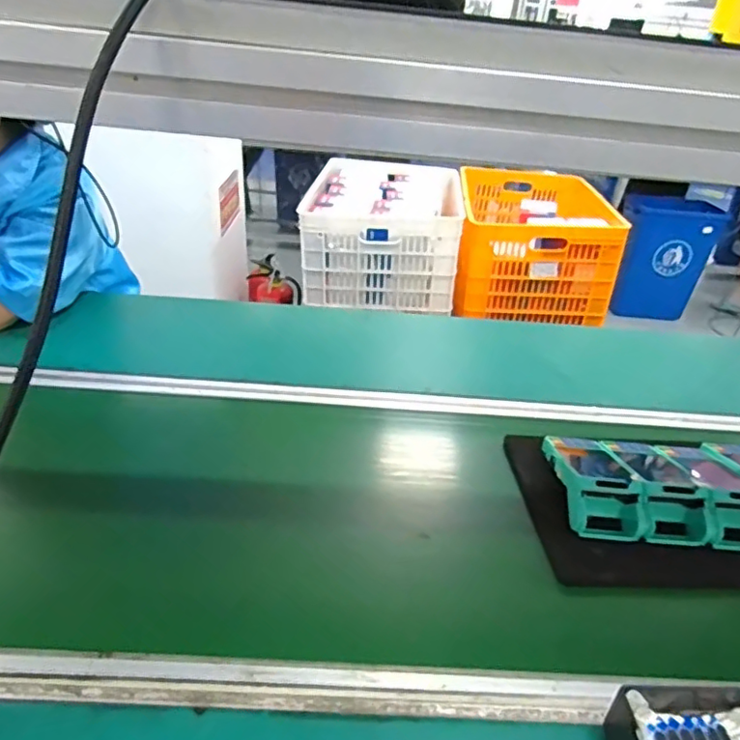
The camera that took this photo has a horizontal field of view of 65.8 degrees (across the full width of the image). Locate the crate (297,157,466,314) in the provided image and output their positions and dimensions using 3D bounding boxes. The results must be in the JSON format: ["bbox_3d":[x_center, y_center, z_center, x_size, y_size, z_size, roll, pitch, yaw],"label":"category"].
[{"bbox_3d":[0.050,-0.469,1.880,0.451,0.259,0.660,7,32,3],"label":"crate"}]

